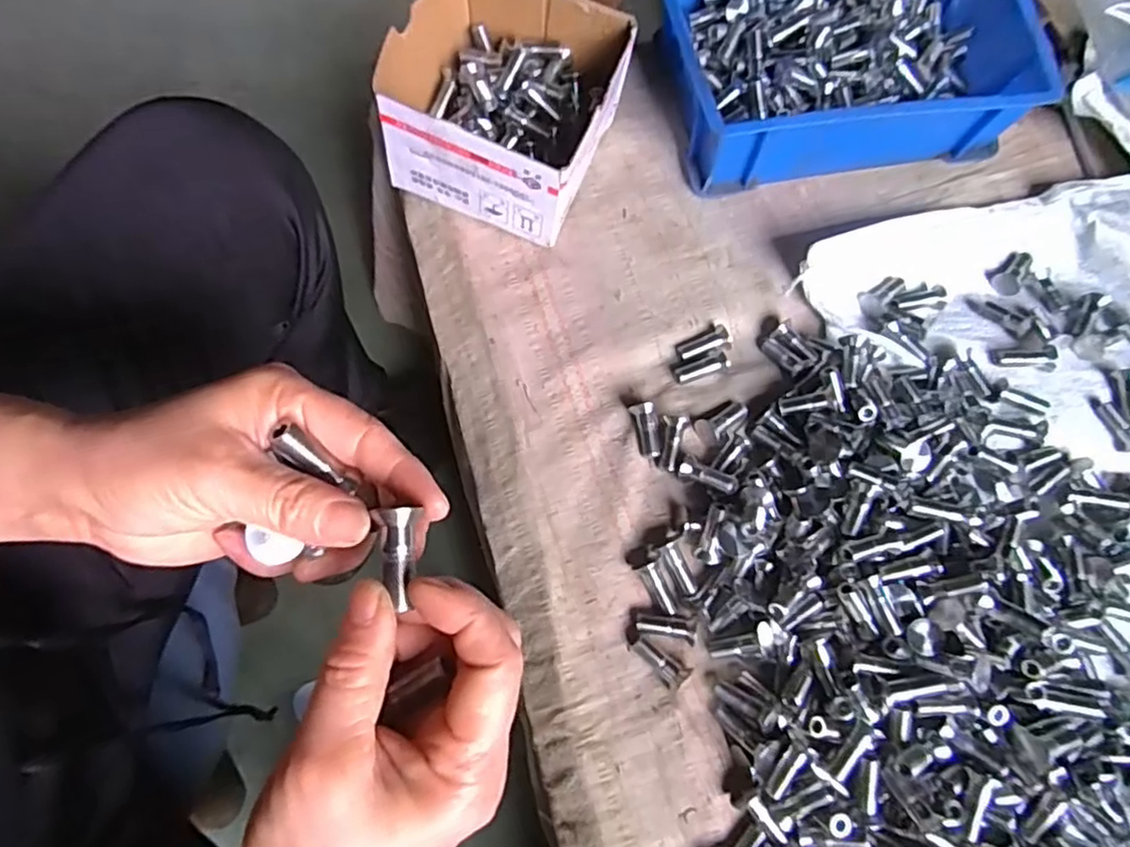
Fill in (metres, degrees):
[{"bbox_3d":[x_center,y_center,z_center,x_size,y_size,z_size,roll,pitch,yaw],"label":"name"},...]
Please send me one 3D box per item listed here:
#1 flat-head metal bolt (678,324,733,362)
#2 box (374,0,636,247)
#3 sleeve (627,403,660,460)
[{"bbox_3d":[0.096,-0.055,0.468,0.037,0.010,0.017,-17,72,-10],"label":"flat-head metal bolt"},{"bbox_3d":[-0.040,-0.223,0.470,0.142,0.077,0.146,22,70,4],"label":"box"},{"bbox_3d":[0.053,0.005,0.438,0.014,0.017,0.035,-12,71,-9],"label":"sleeve"}]

